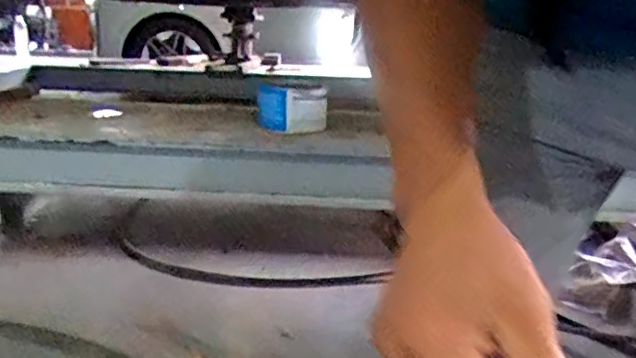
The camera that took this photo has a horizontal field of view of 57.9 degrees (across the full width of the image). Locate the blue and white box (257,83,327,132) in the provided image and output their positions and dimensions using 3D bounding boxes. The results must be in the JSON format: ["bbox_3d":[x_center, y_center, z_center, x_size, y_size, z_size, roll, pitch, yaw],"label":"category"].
[{"bbox_3d":[-0.046,-0.143,1.161,0.164,0.091,0.033,-10,17,-37],"label":"blue and white box"}]

